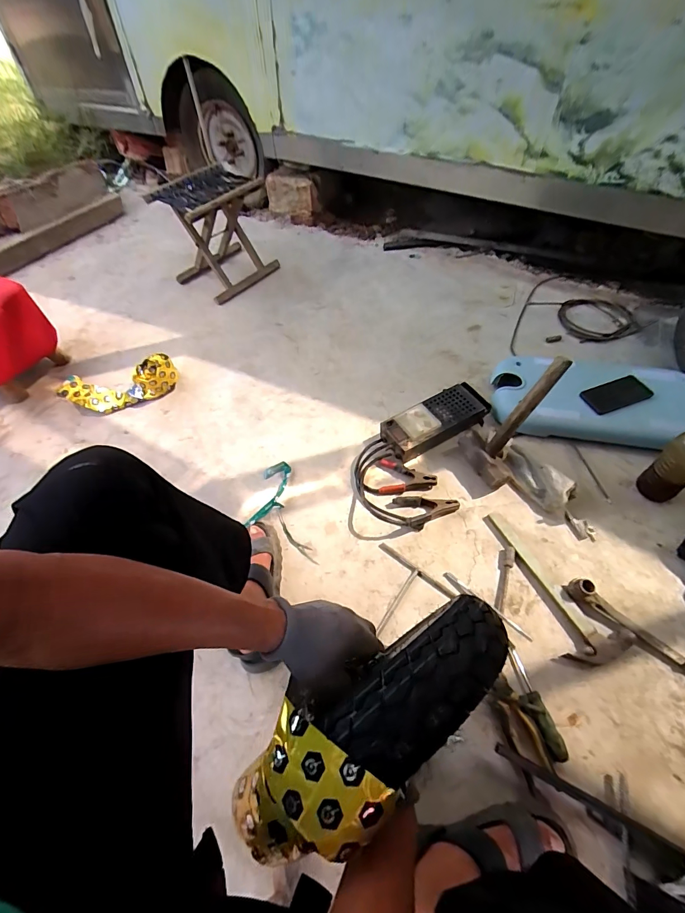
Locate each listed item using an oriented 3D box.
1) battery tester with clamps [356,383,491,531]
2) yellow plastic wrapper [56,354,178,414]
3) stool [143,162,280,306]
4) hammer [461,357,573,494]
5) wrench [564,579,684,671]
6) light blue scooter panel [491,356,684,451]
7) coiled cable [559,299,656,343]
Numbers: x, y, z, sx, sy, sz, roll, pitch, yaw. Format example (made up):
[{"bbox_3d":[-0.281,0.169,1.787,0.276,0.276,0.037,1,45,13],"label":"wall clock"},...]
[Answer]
[{"bbox_3d":[0.192,-0.034,0.949,0.258,0.066,0.434,18,59,15],"label":"battery tester with clamps"},{"bbox_3d":[-0.669,-0.210,1.107,0.370,0.098,0.141,-2,56,2],"label":"yellow plastic wrapper"},{"bbox_3d":[-0.439,-0.792,1.383,0.283,0.319,0.305,34,65,23],"label":"stool"},{"bbox_3d":[0.378,-0.082,0.845,0.052,0.306,0.140,-8,47,-47],"label":"hammer"},{"bbox_3d":[0.547,0.322,0.698,0.276,0.045,0.038,36,65,24],"label":"wrench"},{"bbox_3d":[0.657,-0.151,1.005,0.505,0.078,0.268,7,57,8],"label":"light blue scooter panel"},{"bbox_3d":[0.845,-0.456,1.261,0.253,0.020,0.200,-21,57,-10],"label":"coiled cable"}]

